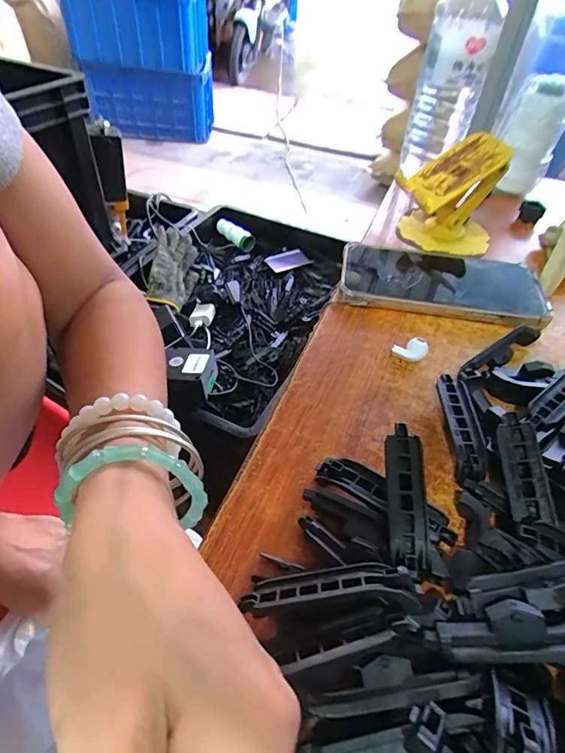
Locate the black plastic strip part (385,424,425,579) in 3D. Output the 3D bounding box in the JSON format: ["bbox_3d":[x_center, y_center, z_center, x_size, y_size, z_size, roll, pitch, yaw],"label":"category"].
[{"bbox_3d":[0.060,0.058,0.215,0.017,0.007,0.070,4,68,-1],"label":"black plastic strip part"}]

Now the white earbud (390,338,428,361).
[{"bbox_3d":[0.091,-0.019,0.315,0.024,0.017,0.010,18,47,12],"label":"white earbud"}]

